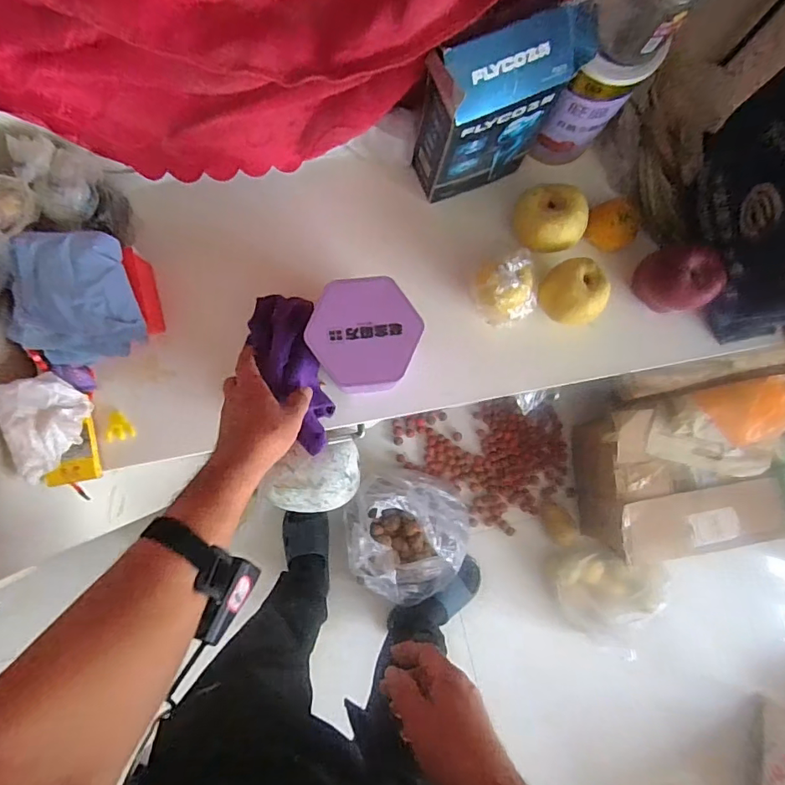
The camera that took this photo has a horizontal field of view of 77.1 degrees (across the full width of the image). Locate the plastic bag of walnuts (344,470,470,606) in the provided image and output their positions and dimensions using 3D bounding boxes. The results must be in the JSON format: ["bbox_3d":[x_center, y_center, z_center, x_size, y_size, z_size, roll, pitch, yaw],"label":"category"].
[{"bbox_3d":[0.030,0.364,1.254,0.310,0.192,0.316,21,86,-2],"label":"plastic bag of walnuts"}]

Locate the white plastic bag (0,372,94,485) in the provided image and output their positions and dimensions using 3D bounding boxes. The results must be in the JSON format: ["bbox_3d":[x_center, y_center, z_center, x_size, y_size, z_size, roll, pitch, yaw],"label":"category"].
[{"bbox_3d":[-0.386,0.037,0.549,0.066,0.057,0.116,-11,88,-4],"label":"white plastic bag"}]

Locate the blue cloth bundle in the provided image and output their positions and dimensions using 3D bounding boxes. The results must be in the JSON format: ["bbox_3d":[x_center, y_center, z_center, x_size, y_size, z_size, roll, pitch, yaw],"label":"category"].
[{"bbox_3d":[-0.347,-0.103,0.545,0.138,0.054,0.137,1,87,-3],"label":"blue cloth bundle"}]

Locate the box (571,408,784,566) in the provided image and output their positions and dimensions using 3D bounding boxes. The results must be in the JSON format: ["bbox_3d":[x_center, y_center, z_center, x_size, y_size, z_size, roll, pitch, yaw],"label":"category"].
[{"bbox_3d":[0.733,0.222,1.256,0.451,0.249,0.372,-6,87,-4],"label":"box"}]

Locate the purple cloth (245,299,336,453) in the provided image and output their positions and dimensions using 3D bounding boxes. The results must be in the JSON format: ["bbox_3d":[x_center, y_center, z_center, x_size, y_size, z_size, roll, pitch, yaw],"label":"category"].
[{"bbox_3d":[-0.113,-0.023,0.579,0.077,0.052,0.188,-19,96,-4],"label":"purple cloth"}]

